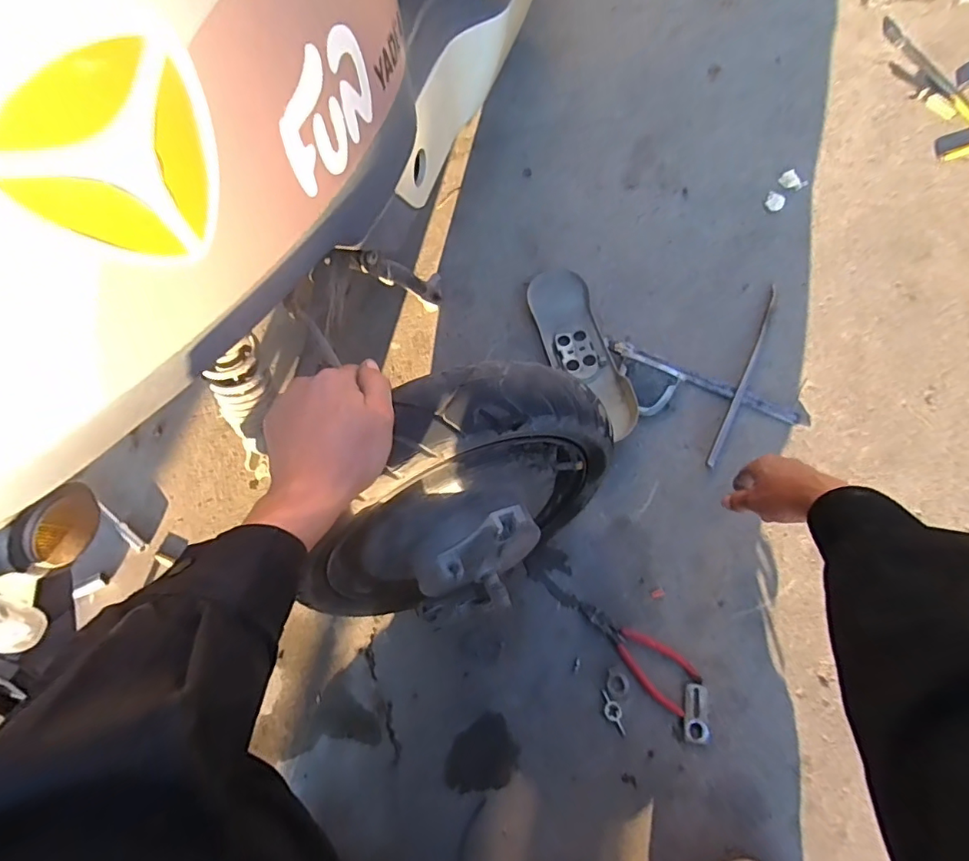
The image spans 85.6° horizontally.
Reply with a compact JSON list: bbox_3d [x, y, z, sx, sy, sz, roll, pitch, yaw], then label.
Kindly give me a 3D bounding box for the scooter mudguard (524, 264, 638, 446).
[{"bbox_3d":[0.141,-0.116,0.778,0.096,0.035,0.296,-17,67,-4],"label":"scooter mudguard"}]

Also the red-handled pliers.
[{"bbox_3d":[0.182,0.265,0.632,0.156,0.009,0.058,39,74,17],"label":"red-handled pliers"}]

